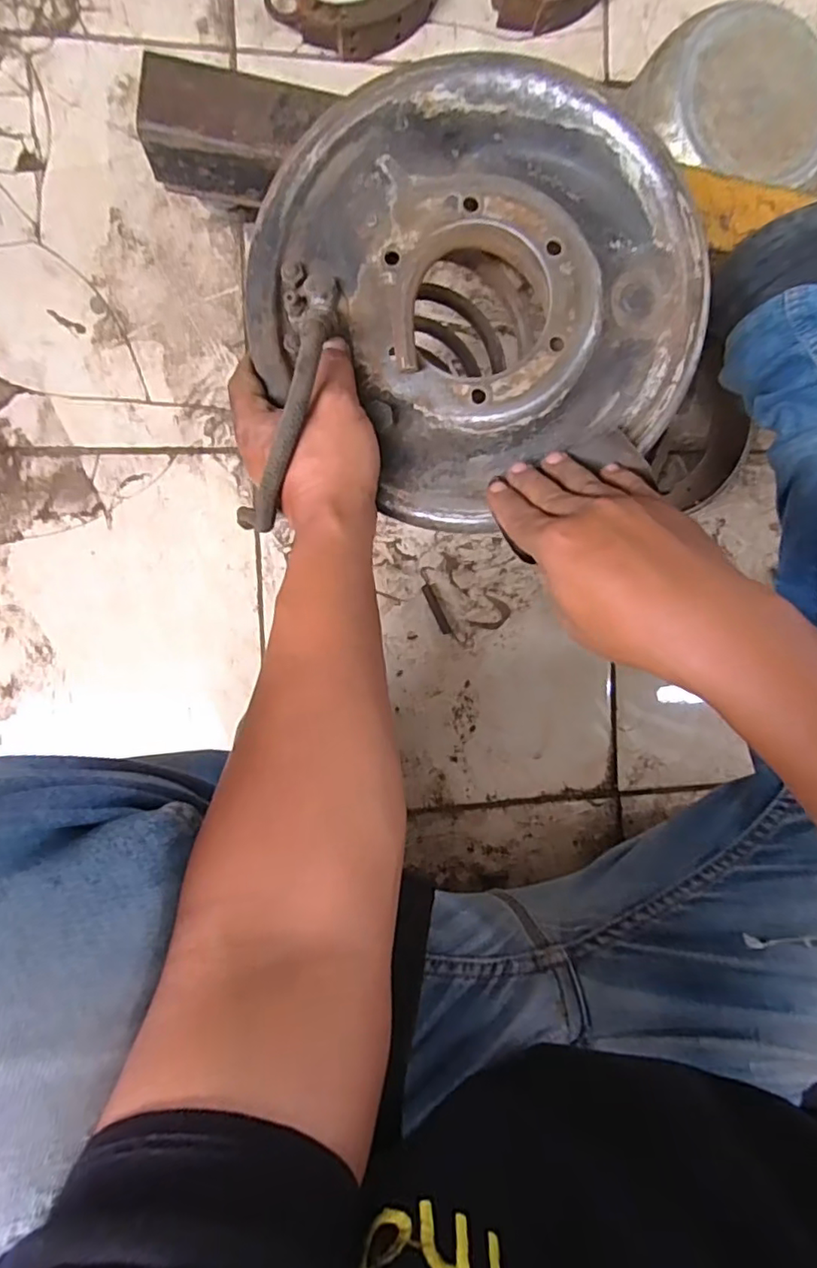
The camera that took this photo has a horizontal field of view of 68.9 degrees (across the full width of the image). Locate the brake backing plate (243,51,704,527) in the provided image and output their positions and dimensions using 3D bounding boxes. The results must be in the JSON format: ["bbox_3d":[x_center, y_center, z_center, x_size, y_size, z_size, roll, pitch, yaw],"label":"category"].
[{"bbox_3d":[0.038,-0.204,0.354,0.249,0.049,0.241,-1,95,-8],"label":"brake backing plate"}]

